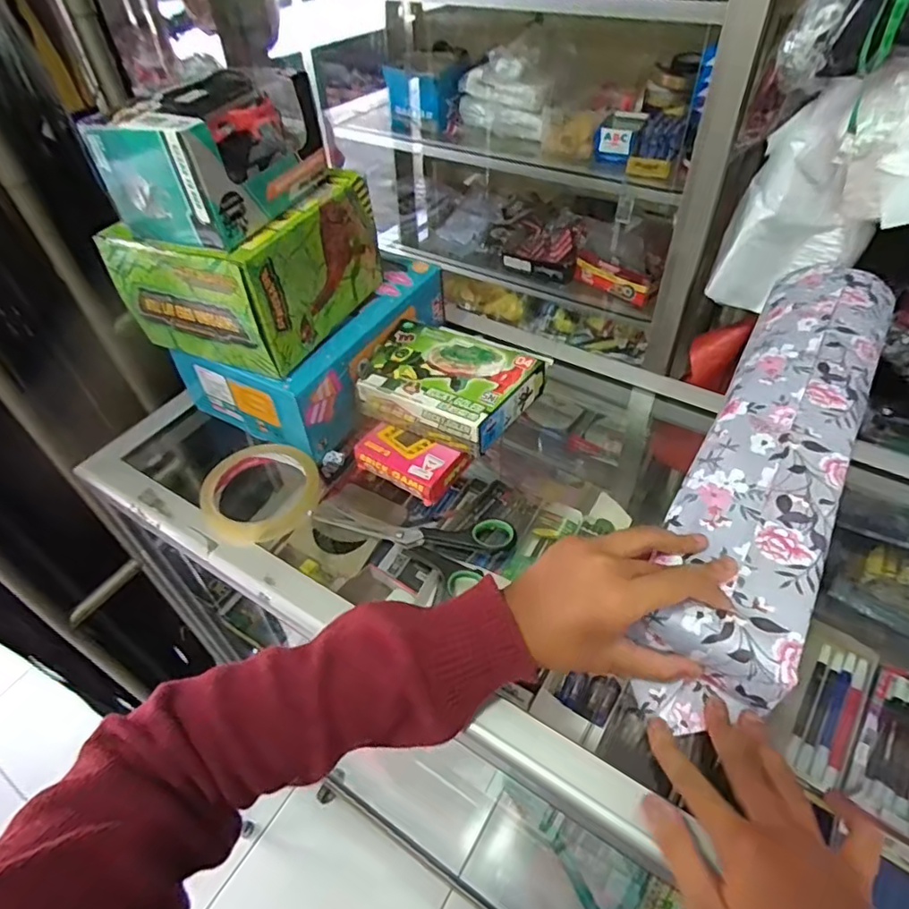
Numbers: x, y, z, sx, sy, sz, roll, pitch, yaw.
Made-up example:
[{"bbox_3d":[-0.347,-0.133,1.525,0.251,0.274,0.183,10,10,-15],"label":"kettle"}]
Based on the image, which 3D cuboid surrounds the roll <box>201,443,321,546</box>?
[{"bbox_3d":[-0.160,0.029,0.474,0.090,0.018,0.087,-13,48,-8],"label":"roll"}]

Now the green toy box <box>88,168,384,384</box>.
[{"bbox_3d":[-0.173,-0.165,0.488,0.145,0.103,0.163,17,51,18],"label":"green toy box"}]

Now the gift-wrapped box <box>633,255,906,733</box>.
[{"bbox_3d":[0.253,-0.013,0.444,0.098,0.058,0.460,22,56,22],"label":"gift-wrapped box"}]

